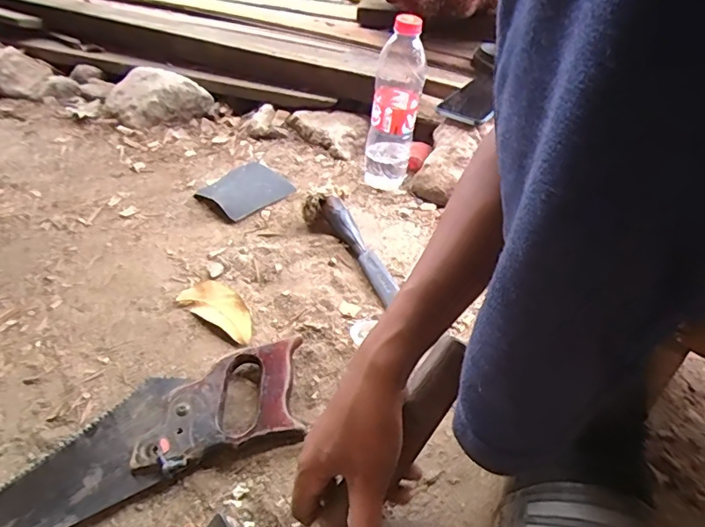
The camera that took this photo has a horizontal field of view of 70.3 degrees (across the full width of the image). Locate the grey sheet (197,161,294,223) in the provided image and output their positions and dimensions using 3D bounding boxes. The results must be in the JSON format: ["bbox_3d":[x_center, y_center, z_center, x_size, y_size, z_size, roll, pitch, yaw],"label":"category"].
[{"bbox_3d":[-0.154,-0.114,0.724,0.113,0.019,0.115,-30,50,-29],"label":"grey sheet"}]

